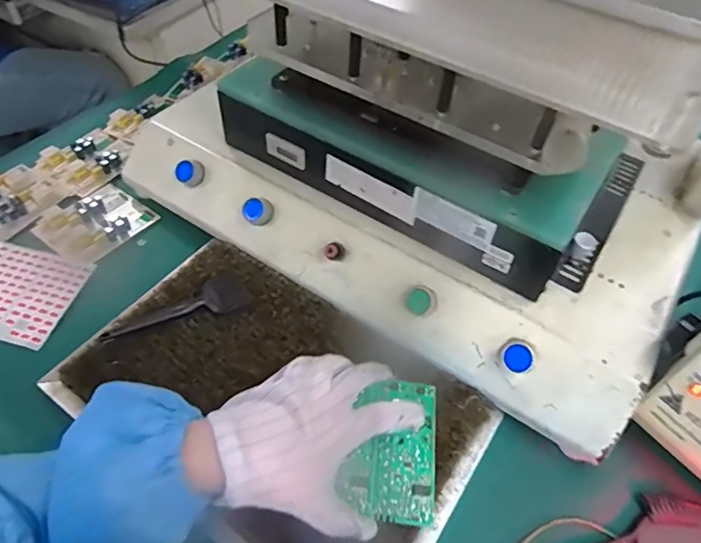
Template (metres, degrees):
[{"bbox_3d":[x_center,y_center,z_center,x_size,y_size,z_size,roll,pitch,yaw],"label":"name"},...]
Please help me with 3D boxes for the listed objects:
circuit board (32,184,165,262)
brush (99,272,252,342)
[{"bbox_3d":[-0.303,-0.060,0.616,0.096,0.018,0.111,31,56,23],"label":"circuit board"},{"bbox_3d":[-0.174,0.033,0.515,0.139,0.008,0.048,-16,52,-13],"label":"brush"}]

